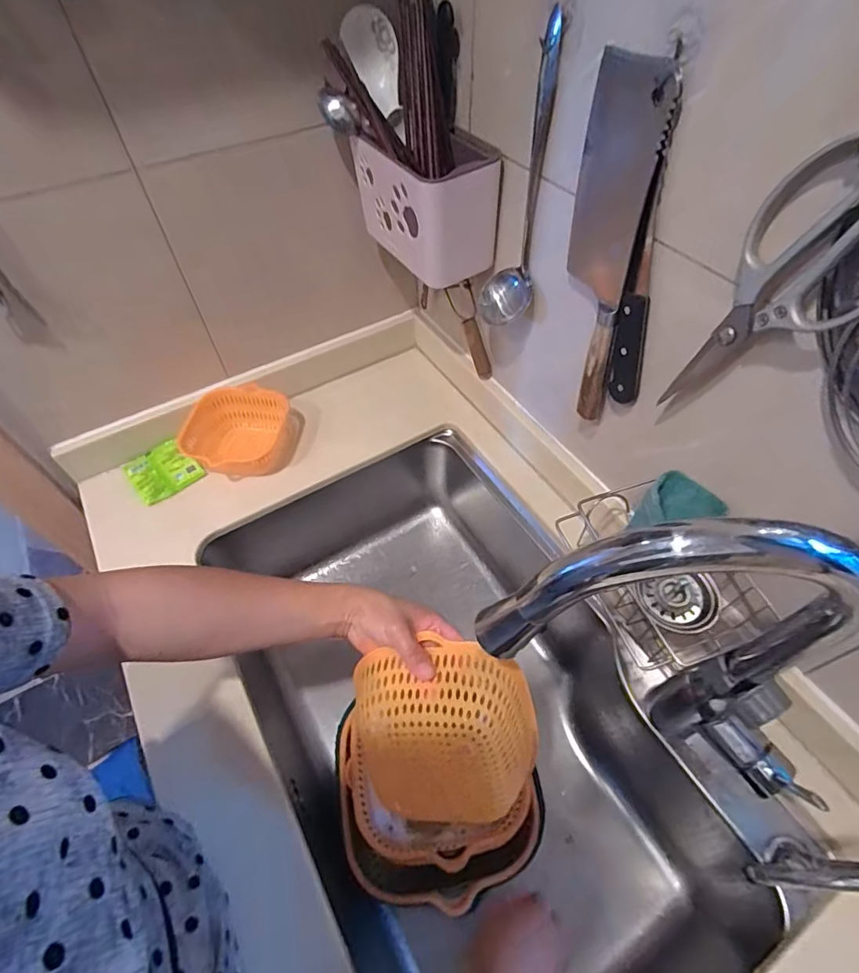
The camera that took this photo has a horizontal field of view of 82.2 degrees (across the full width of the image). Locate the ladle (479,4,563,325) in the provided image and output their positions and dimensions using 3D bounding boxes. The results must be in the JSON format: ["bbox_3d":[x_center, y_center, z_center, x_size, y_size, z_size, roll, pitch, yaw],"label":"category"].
[{"bbox_3d":[0.088,-0.293,0.499,0.055,0.263,0.055,4,53,5],"label":"ladle"}]

